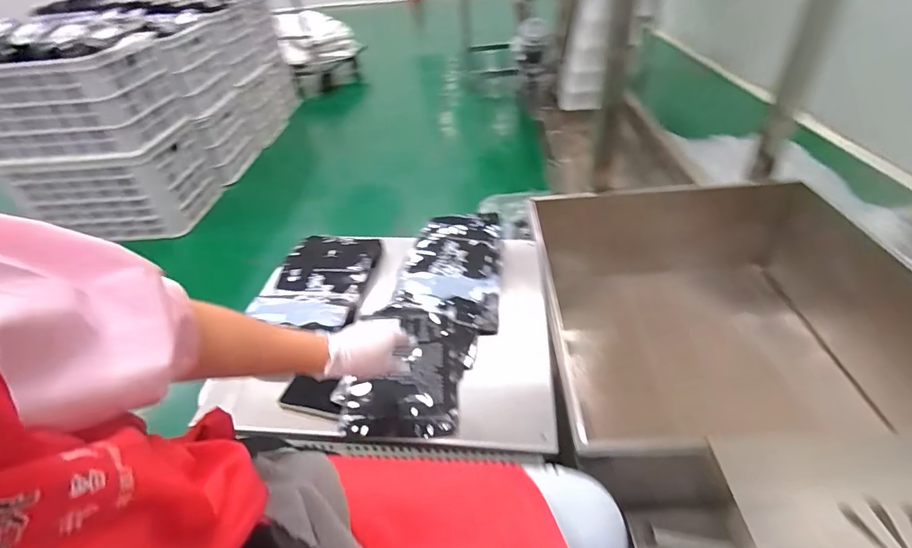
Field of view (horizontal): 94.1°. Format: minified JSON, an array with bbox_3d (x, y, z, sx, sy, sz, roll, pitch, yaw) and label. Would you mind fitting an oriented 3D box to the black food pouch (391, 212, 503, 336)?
[{"bbox_3d":[-0.007,-0.018,0.897,0.206,0.043,0.331,1,41,9],"label":"black food pouch"}]

